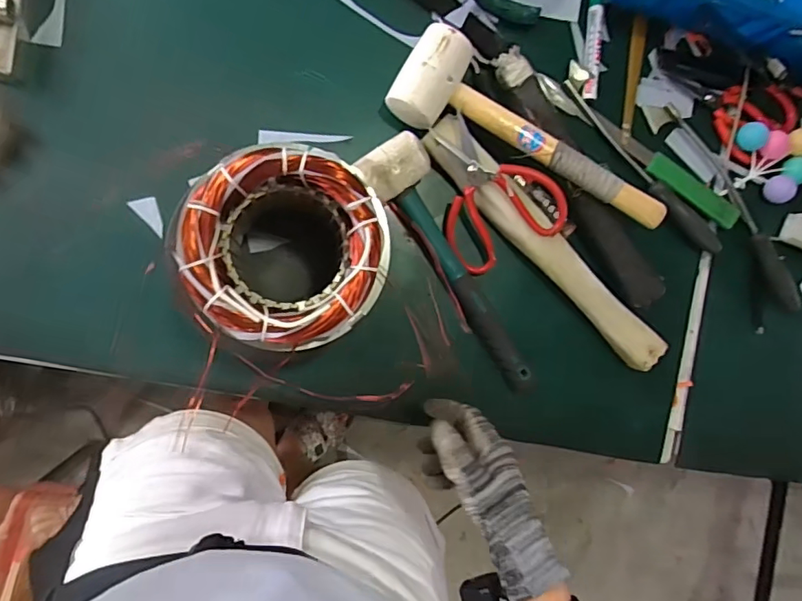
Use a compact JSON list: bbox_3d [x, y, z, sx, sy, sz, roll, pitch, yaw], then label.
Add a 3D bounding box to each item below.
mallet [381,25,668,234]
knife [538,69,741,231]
[{"bbox_3d":[0.134,-0.167,0.521,0.290,0.053,0.095,24,86,-9],"label":"mallet"},{"bbox_3d":[0.259,-0.162,0.571,0.264,0.018,0.029,33,85,-8],"label":"knife"}]

